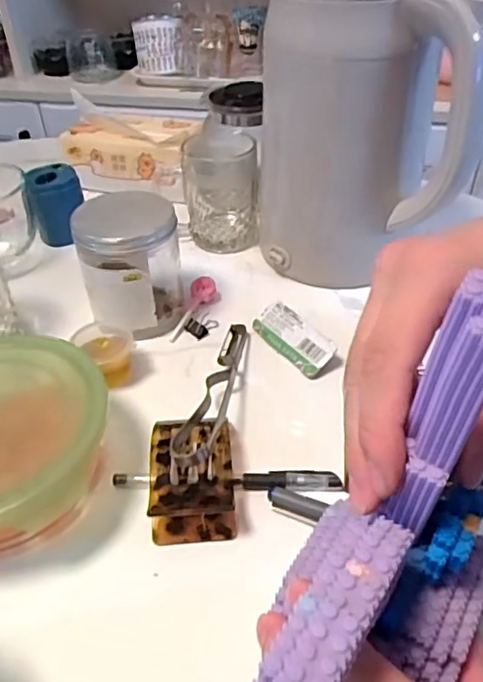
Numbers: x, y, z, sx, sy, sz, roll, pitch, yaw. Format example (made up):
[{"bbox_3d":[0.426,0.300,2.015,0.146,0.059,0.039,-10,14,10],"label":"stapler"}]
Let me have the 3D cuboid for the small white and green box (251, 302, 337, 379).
[{"bbox_3d":[0.041,-0.004,0.450,0.028,0.018,0.081,-26,45,-25],"label":"small white and green box"}]

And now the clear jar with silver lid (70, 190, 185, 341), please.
[{"bbox_3d":[-0.092,-0.064,0.460,0.079,0.105,0.072,-1,40,1],"label":"clear jar with silver lid"}]

